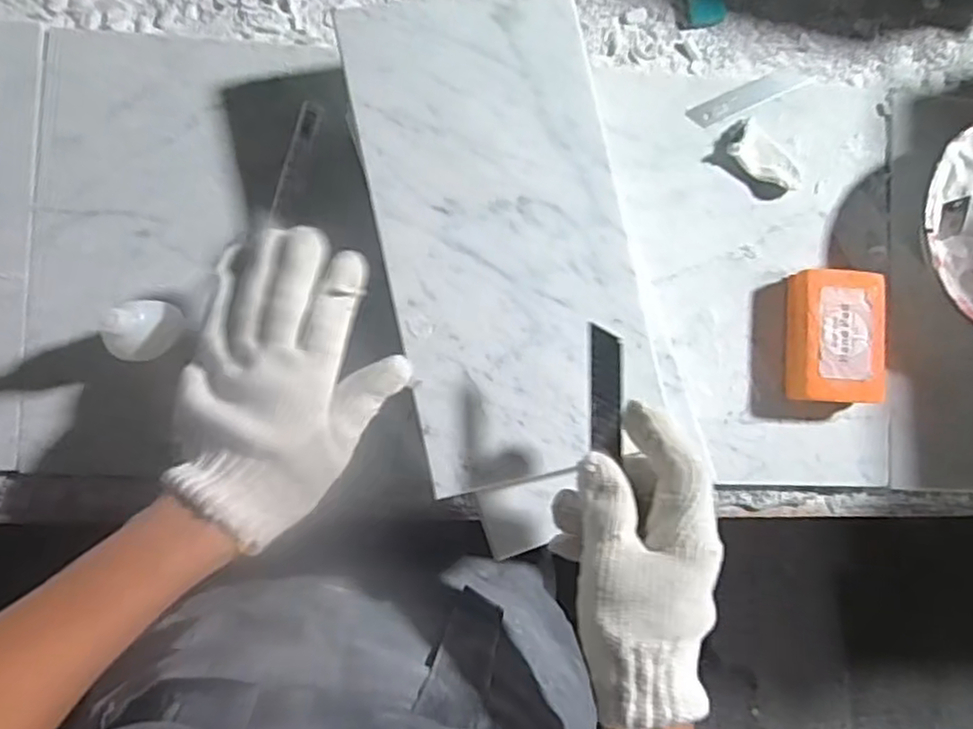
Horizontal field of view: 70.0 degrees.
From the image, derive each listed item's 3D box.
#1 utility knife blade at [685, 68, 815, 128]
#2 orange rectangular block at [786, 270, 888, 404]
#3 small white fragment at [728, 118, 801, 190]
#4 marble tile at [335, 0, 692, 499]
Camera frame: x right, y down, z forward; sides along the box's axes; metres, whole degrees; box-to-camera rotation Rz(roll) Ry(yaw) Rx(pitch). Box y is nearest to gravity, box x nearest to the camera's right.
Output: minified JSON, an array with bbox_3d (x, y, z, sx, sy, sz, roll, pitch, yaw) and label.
[{"bbox_3d":[0.202,-0.205,0.525,0.104,0.004,0.020,-26,88,-7],"label":"utility knife blade"},{"bbox_3d":[0.251,-0.019,0.500,0.058,0.033,0.092,4,85,-5],"label":"orange rectangular block"},{"bbox_3d":[0.205,-0.152,0.514,0.064,0.009,0.031,42,83,-1],"label":"small white fragment"},{"bbox_3d":[0.017,-0.085,0.430,0.159,0.009,0.297,-12,86,-6],"label":"marble tile"}]

